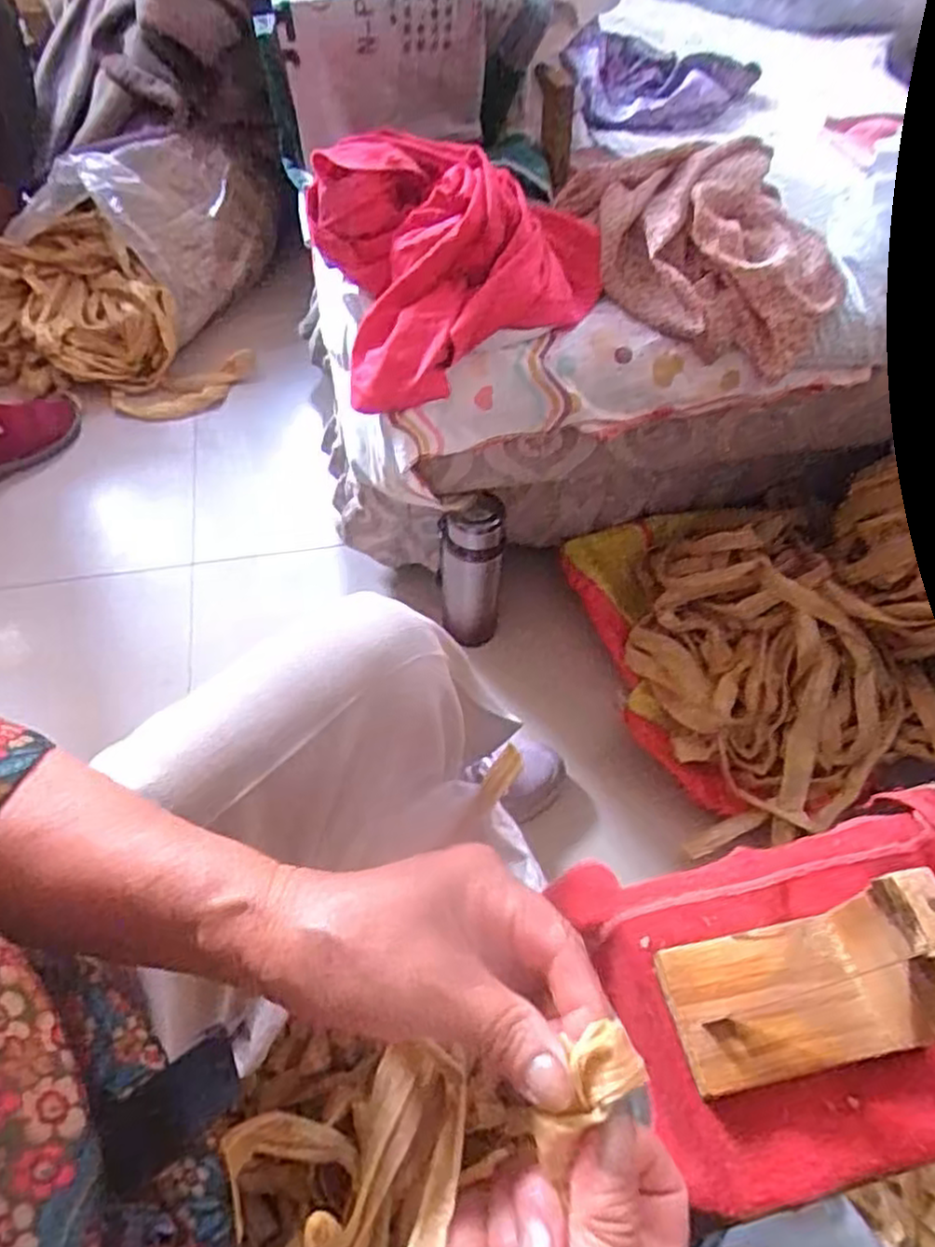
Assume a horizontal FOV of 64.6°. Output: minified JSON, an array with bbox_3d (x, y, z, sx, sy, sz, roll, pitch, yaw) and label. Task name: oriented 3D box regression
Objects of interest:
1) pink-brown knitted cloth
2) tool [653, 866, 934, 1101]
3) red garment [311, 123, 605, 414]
[{"bbox_3d":[0.211,-0.354,0.699,0.278,0.107,0.188,22,56,13],"label":"pink-brown knitted cloth"},{"bbox_3d":[0.148,0.153,0.315,0.107,0.068,0.060,-9,55,-9],"label":"tool"},{"bbox_3d":[0.005,-0.321,0.655,0.259,0.137,0.183,-14,56,-12],"label":"red garment"}]

